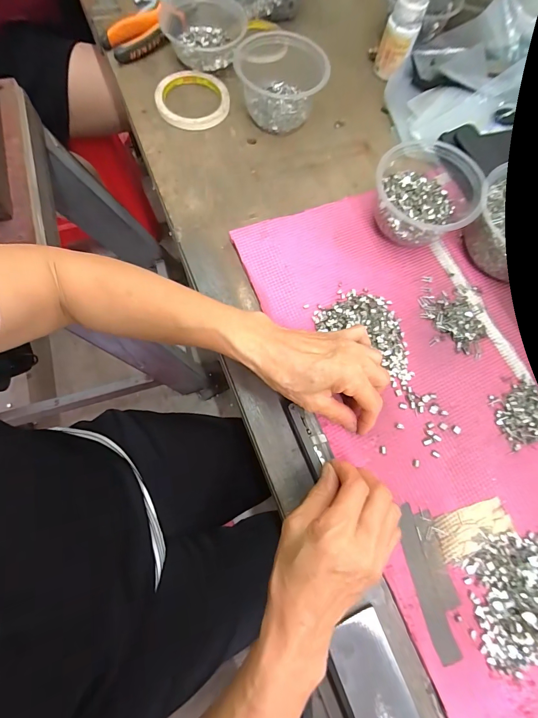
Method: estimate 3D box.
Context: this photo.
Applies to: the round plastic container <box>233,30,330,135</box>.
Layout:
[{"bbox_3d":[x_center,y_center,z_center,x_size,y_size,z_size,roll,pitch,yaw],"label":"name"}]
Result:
[{"bbox_3d":[0.008,-0.377,0.438,0.115,0.059,0.115,1,73,-4],"label":"round plastic container"}]

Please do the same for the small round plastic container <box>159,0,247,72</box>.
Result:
[{"bbox_3d":[-0.091,-0.460,0.457,0.120,0.036,0.109,-5,74,-6],"label":"small round plastic container"}]

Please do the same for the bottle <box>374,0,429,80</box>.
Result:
[{"bbox_3d":[0.181,-0.448,0.451,0.045,0.076,0.048,19,73,1],"label":"bottle"}]

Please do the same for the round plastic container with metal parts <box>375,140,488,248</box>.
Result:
[{"bbox_3d":[0.173,-0.184,0.370,0.109,0.071,0.102,1,73,-4],"label":"round plastic container with metal parts"}]

